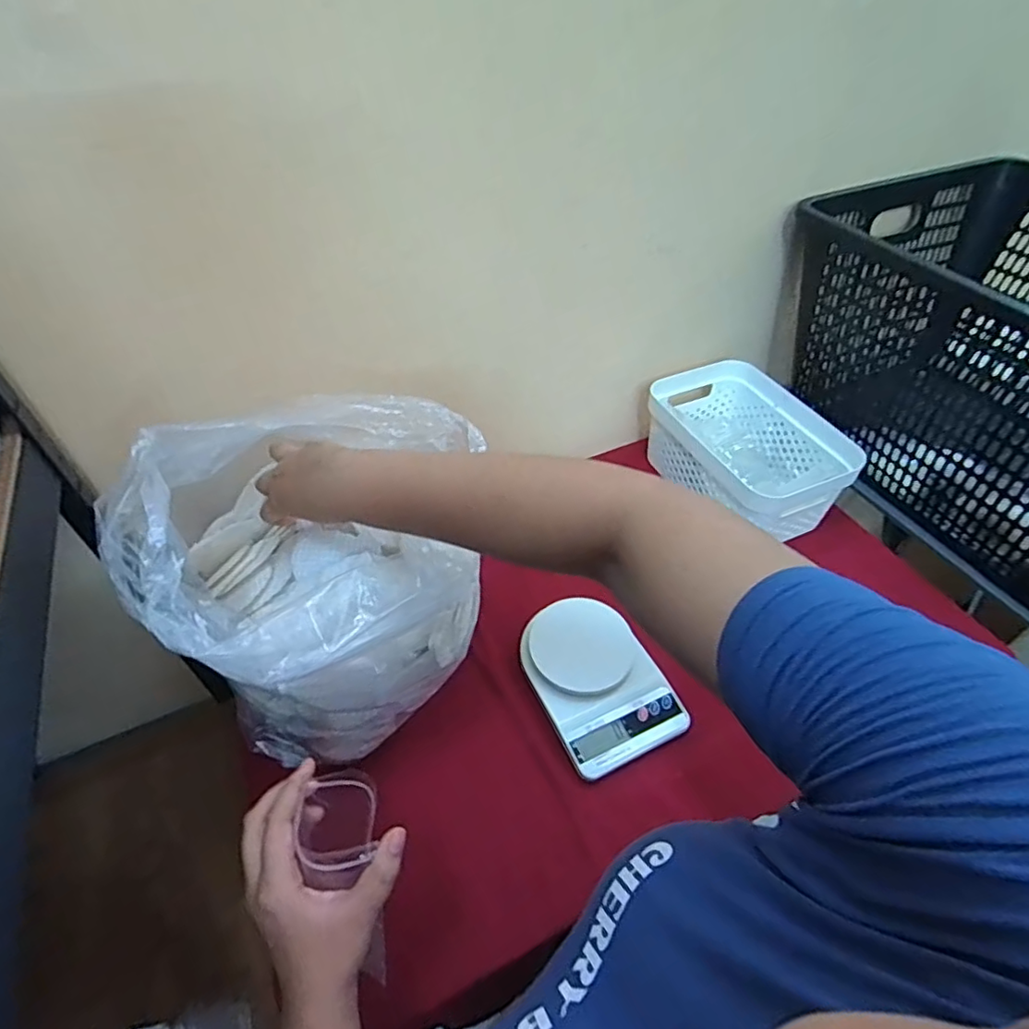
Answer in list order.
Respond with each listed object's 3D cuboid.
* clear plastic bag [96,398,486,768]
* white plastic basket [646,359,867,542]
[{"bbox_3d":[-0.151,0.048,0.490,0.245,0.274,0.219,-4,47,-2],"label":"clear plastic bag"},{"bbox_3d":[0.305,-0.093,0.811,0.173,0.106,0.258,-19,50,-16],"label":"white plastic basket"}]

